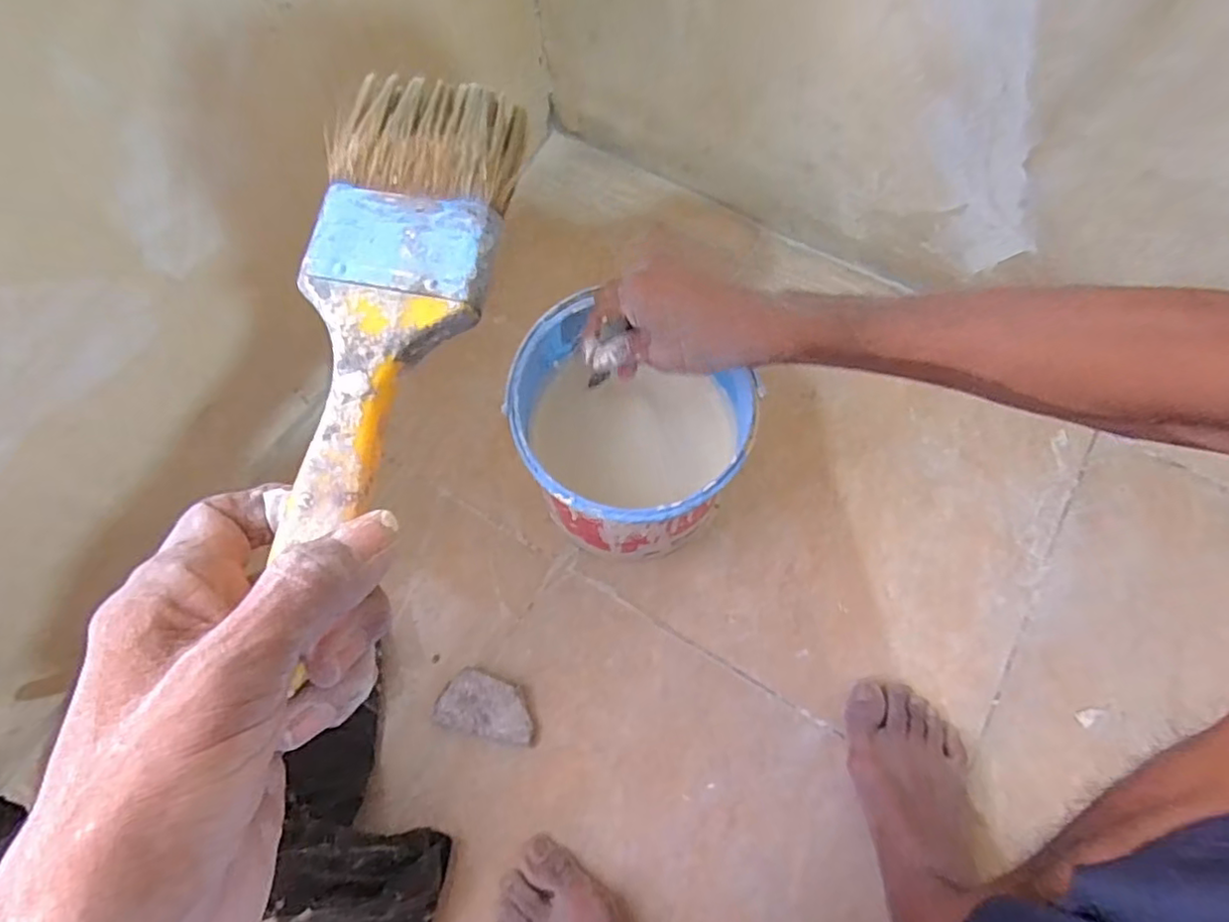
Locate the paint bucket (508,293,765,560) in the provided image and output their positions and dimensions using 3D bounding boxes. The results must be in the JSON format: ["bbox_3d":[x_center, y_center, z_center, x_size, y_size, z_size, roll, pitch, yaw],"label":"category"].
[{"bbox_3d":[0.012,-0.005,0.540,0.176,0.190,0.157,16,72,5],"label":"paint bucket"}]

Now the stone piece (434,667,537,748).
[{"bbox_3d":[-0.109,0.216,0.548,0.086,0.028,0.050,14,71,6],"label":"stone piece"}]

